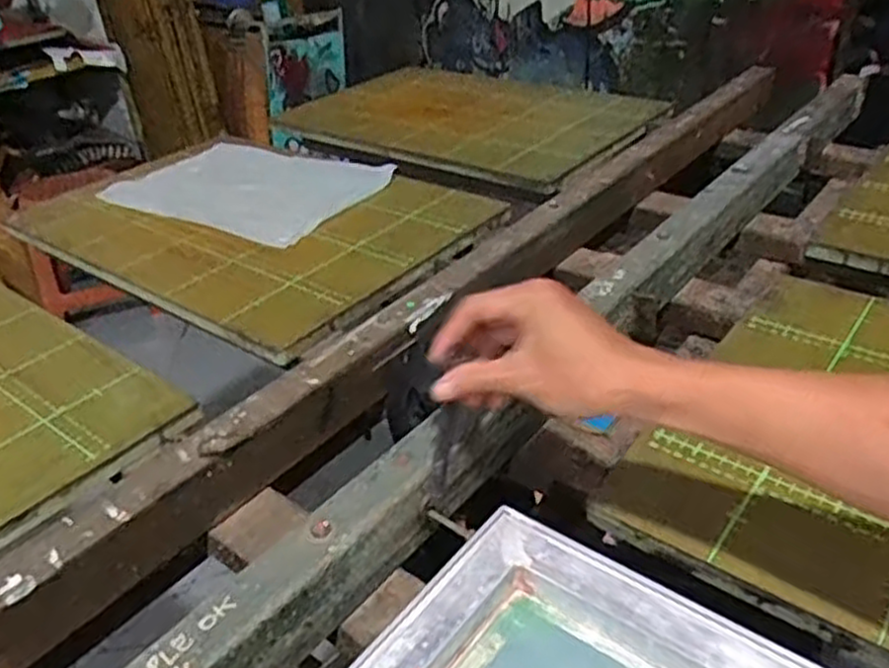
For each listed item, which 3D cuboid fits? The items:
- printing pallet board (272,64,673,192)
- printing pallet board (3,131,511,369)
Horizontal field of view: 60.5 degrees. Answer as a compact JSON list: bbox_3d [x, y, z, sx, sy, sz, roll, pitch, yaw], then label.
[{"bbox_3d":[0.049,-0.389,1.311,0.410,0.031,0.611,-31,42,-34],"label":"printing pallet board"},{"bbox_3d":[-0.257,-0.161,1.024,0.575,0.026,0.416,21,41,32],"label":"printing pallet board"}]

